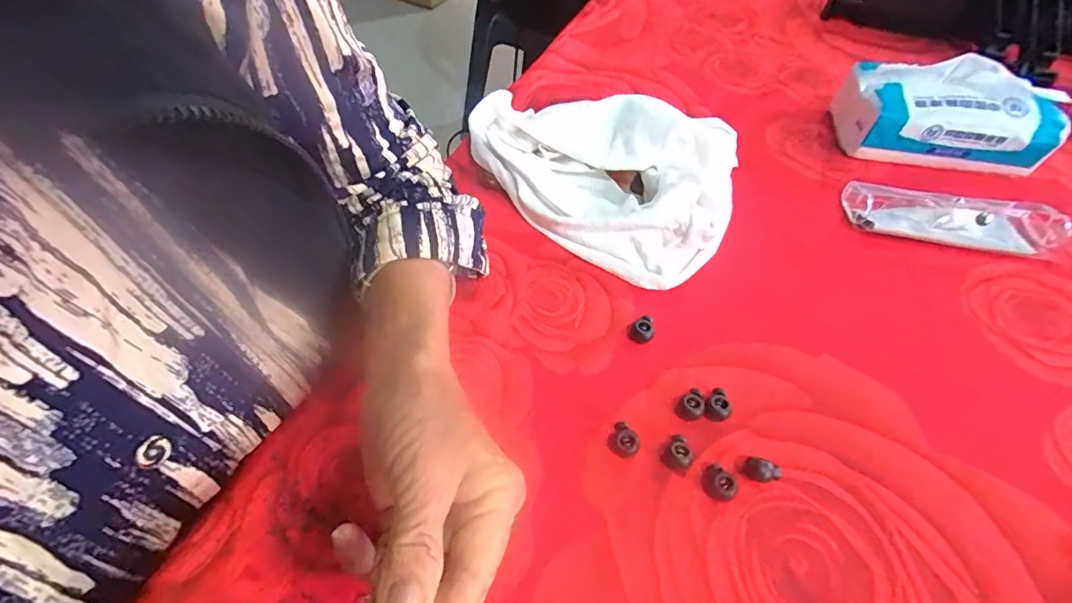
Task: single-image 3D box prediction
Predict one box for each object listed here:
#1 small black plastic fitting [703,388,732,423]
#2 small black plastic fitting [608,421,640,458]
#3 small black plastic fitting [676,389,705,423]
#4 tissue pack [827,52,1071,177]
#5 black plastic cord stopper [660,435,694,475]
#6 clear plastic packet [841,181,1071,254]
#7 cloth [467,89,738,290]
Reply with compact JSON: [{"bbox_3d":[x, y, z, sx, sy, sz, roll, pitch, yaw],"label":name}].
[{"bbox_3d":[0.110,0.063,0.300,0.015,0.012,0.018,31,58,21],"label":"small black plastic fitting"},{"bbox_3d":[0.050,0.080,0.286,0.013,0.011,0.018,-32,59,-24],"label":"small black plastic fitting"},{"bbox_3d":[0.093,0.063,0.301,0.014,0.011,0.016,-4,52,-5],"label":"small black plastic fitting"},{"bbox_3d":[0.367,-0.171,0.447,0.173,0.077,0.084,14,53,9],"label":"tissue pack"},{"bbox_3d":[0.081,0.086,0.282,0.016,0.011,0.018,33,58,22],"label":"black plastic cord stopper"},{"bbox_3d":[0.336,-0.071,0.402,0.154,0.023,0.048,8,52,4],"label":"clear plastic packet"},{"bbox_3d":[0.057,-0.130,0.418,0.243,0.056,0.183,31,58,21],"label":"cloth"}]

